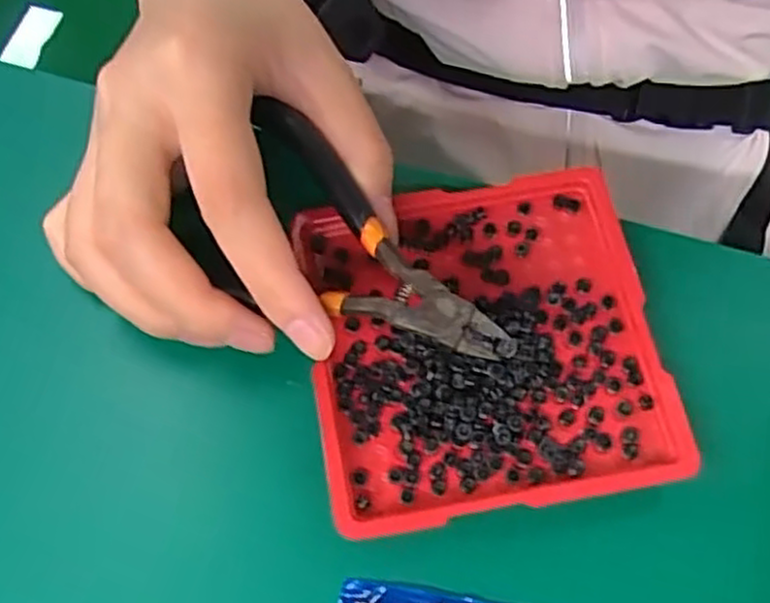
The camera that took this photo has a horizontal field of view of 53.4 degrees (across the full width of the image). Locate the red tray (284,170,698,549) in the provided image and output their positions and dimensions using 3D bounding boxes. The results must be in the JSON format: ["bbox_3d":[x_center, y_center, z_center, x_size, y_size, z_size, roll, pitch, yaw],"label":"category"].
[{"bbox_3d":[0.028,0.011,0.225,0.098,0.010,0.099,-9,65,-5],"label":"red tray"}]

